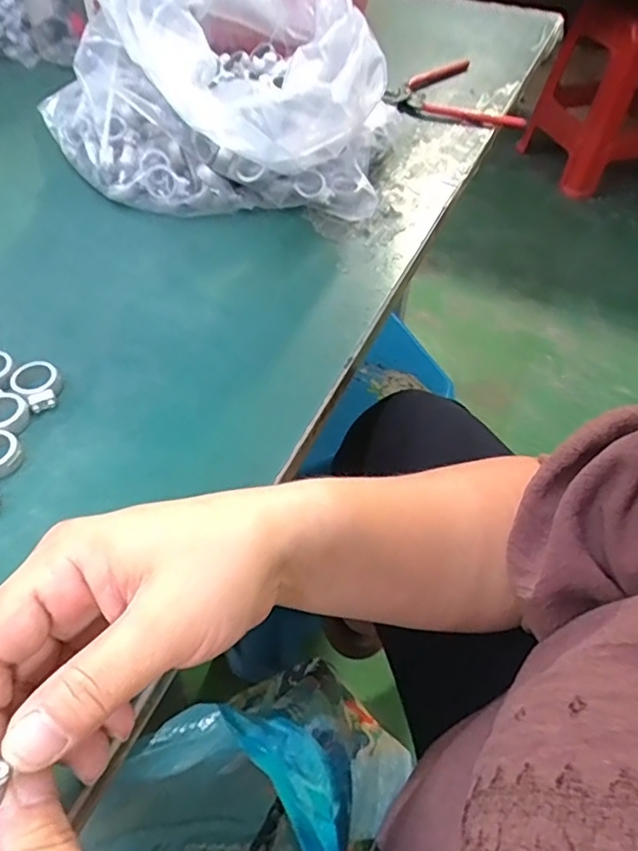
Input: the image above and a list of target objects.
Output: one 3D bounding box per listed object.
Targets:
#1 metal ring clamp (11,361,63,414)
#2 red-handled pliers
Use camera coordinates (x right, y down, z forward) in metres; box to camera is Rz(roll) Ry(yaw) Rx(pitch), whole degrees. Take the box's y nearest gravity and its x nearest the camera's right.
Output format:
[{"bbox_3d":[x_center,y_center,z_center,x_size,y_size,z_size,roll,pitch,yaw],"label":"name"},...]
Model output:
[{"bbox_3d":[-0.159,-0.023,0.325,0.026,0.011,0.032,-28,59,-23],"label":"metal ring clamp"},{"bbox_3d":[0.143,-0.339,0.571,0.135,0.018,0.117,17,53,10],"label":"red-handled pliers"}]

